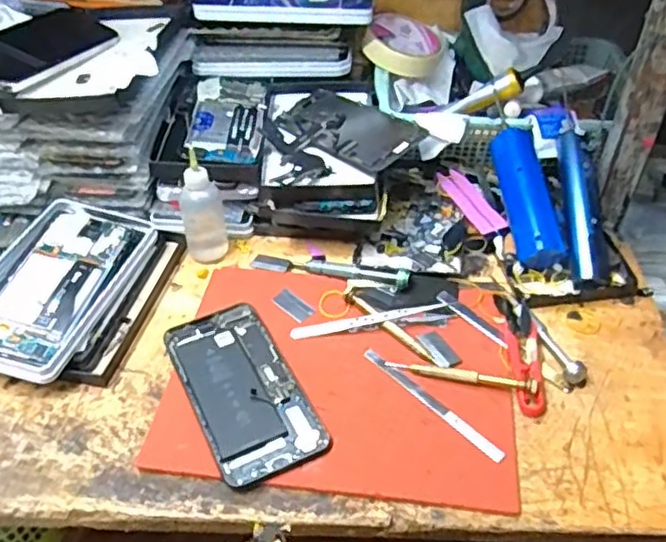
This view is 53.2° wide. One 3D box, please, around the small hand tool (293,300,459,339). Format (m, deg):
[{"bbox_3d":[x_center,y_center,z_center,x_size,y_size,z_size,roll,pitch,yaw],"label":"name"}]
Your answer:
[{"bbox_3d":[0.033,0.040,0.544,0.133,0.012,0.015,-6,44,-5],"label":"small hand tool"}]

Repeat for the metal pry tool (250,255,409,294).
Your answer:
[{"bbox_3d":[-0.003,0.000,0.589,0.145,0.013,0.018,7,47,21],"label":"metal pry tool"}]

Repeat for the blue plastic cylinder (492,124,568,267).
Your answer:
[{"bbox_3d":[0.176,-0.070,0.598,0.042,0.031,0.131,-6,71,-7],"label":"blue plastic cylinder"}]

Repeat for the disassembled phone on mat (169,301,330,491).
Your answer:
[{"bbox_3d":[-0.068,0.085,0.500,0.076,0.010,0.157,-21,47,-20],"label":"disassembled phone on mat"}]

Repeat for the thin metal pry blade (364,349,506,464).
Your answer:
[{"bbox_3d":[0.071,0.096,0.490,0.011,0.004,0.130,-33,52,-30],"label":"thin metal pry blade"}]

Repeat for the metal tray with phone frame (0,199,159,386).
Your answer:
[{"bbox_3d":[-0.229,0.004,0.554,0.104,0.020,0.193,17,45,5],"label":"metal tray with phone frame"}]

